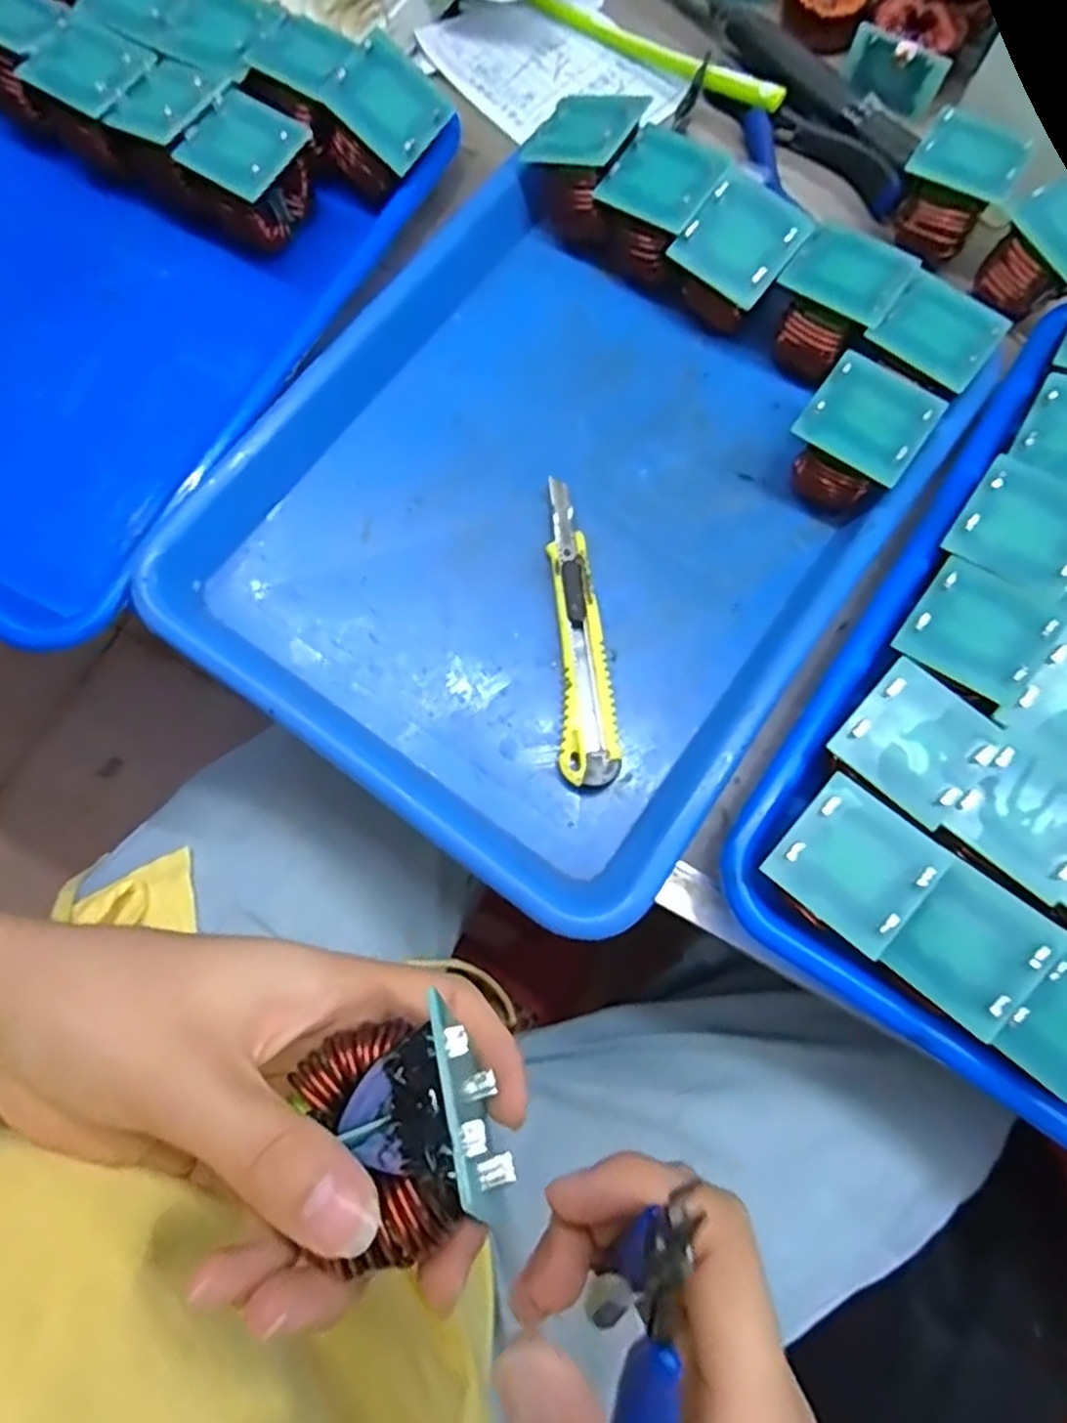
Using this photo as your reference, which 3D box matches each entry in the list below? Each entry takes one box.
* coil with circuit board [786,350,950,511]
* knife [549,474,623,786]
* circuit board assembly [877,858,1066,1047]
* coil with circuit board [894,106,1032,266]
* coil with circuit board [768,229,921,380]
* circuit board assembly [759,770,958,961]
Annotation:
[{"bbox_3d":[0.138,-0.116,0.322,0.047,0.046,0.045,36,78,8],"label":"coil with circuit board"},{"bbox_3d":[0.018,-0.036,0.320,0.022,0.012,0.139,-5,76,-2],"label":"knife"},{"bbox_3d":[0.146,0.079,0.244,0.041,0.005,0.045,39,86,18],"label":"circuit board assembly"},{"bbox_3d":[0.196,-0.245,0.348,0.046,0.042,0.043,29,77,6],"label":"coil with circuit board"},{"bbox_3d":[0.134,-0.182,0.332,0.046,0.045,0.045,37,78,8],"label":"coil with circuit board"},{"bbox_3d":[0.111,0.052,0.252,0.046,0.012,0.045,40,80,9],"label":"circuit board assembly"}]

